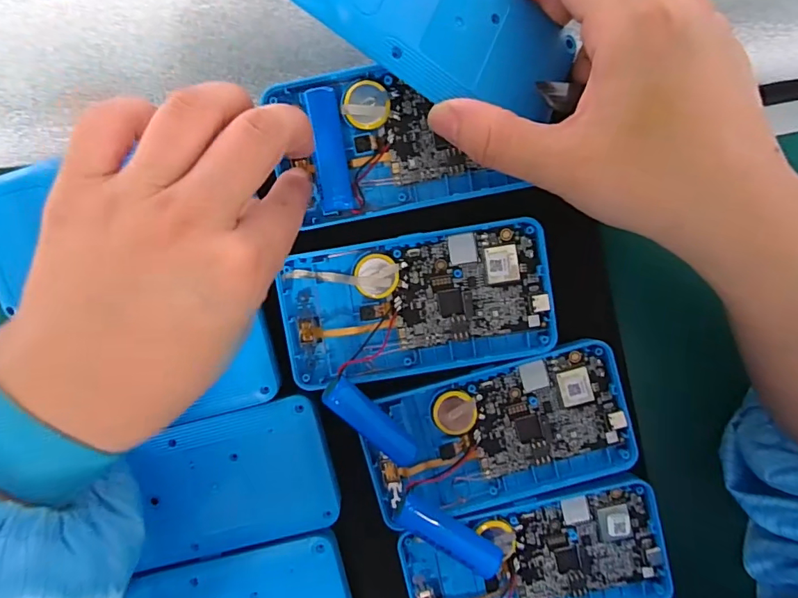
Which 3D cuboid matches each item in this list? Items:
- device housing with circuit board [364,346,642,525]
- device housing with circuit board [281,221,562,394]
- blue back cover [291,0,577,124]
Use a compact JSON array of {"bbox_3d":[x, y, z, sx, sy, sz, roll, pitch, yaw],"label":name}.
[{"bbox_3d":[0.046,0.064,0.221,0.121,0.011,0.063,-15,94,1],"label":"device housing with circuit board"},{"bbox_3d":[0.008,0.002,0.216,0.120,0.010,0.061,-9,94,1],"label":"device housing with circuit board"},{"bbox_3d":[0.014,-0.107,0.172,0.115,0.006,0.057,27,85,-23],"label":"blue back cover"}]

